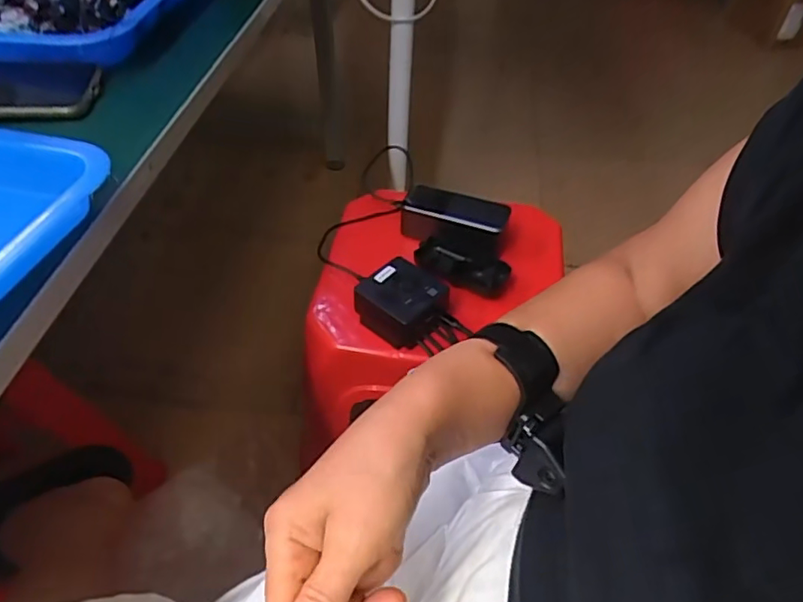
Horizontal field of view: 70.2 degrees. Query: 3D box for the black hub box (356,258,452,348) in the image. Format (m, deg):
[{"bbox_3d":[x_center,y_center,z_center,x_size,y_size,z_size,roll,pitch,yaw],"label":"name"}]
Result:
[{"bbox_3d":[0.000,0.002,0.609,0.087,0.047,0.078,-32,55,-27],"label":"black hub box"}]

